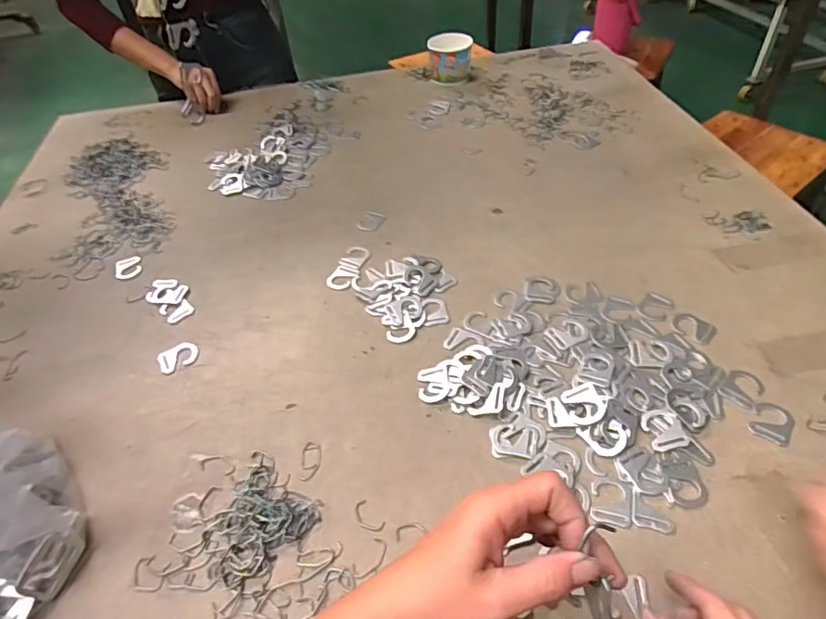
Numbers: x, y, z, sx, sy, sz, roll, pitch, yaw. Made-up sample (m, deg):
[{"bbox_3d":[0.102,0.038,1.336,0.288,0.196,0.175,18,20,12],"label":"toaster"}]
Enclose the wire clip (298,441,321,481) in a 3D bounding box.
[{"bbox_3d":[-0.101,0.149,0.511,0.020,0.004,0.041,-2,45,4],"label":"wire clip"}]

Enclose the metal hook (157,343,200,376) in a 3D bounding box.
[{"bbox_3d":[-0.281,0.056,0.623,0.043,0.005,0.039,-26,48,-18],"label":"metal hook"}]

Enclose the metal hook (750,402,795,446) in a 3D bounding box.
[{"bbox_3d":[0.351,0.110,0.505,0.034,0.004,0.047,27,53,29],"label":"metal hook"}]

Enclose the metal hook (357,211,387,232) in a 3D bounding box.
[{"bbox_3d":[-0.064,-0.132,0.774,0.031,0.009,0.042,24,52,27],"label":"metal hook"}]

